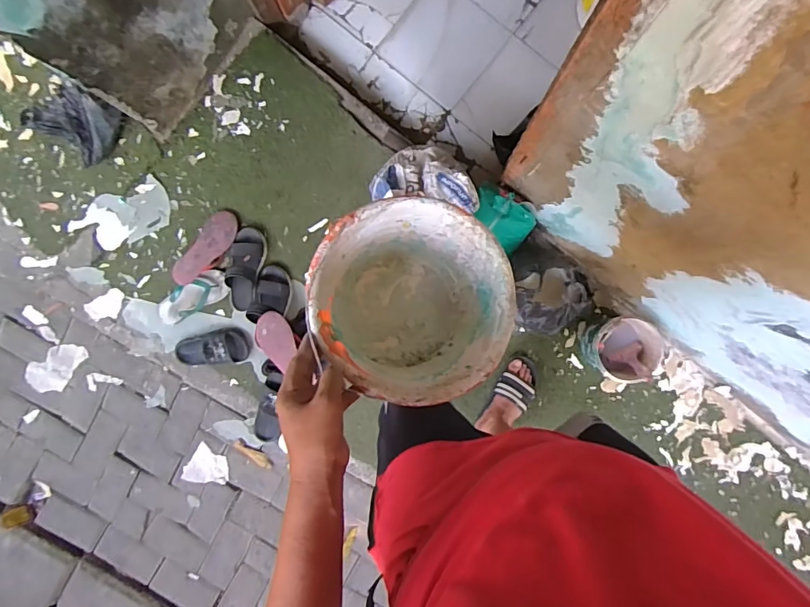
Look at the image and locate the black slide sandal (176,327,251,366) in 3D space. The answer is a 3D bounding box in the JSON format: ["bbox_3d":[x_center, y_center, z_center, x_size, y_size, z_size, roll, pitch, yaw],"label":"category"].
[{"bbox_3d":[-0.585,0.135,1.392,0.265,0.074,0.110,-5,90,4],"label":"black slide sandal"}]

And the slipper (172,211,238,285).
[{"bbox_3d":[-0.600,-0.158,1.384,0.092,0.066,0.263,44,93,2],"label":"slipper"}]

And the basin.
[{"bbox_3d":[0.015,-0.008,0.614,0.232,0.188,0.233,-2,90,4],"label":"basin"}]

